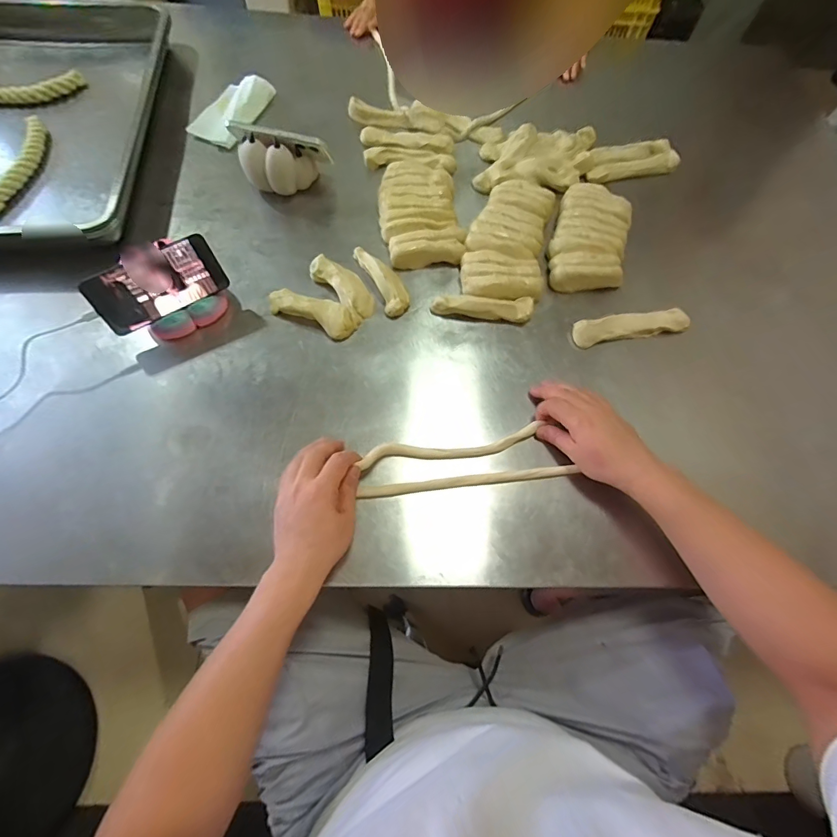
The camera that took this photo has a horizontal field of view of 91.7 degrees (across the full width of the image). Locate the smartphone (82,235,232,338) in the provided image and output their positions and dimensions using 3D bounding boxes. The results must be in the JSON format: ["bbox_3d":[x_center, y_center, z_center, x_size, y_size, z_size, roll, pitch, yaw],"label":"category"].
[{"bbox_3d":[-0.354,-0.184,0.556,0.162,0.077,0.013,-32,41,-13],"label":"smartphone"}]

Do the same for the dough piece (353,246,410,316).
[{"bbox_3d":[-0.056,-0.220,0.629,0.043,0.023,0.142,-25,70,-11],"label":"dough piece"}]

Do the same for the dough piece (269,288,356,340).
[{"bbox_3d":[-0.156,-0.158,0.595,0.129,0.030,0.044,23,69,8],"label":"dough piece"}]

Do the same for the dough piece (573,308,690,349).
[{"bbox_3d":[0.328,-0.143,0.625,0.176,0.019,0.041,-10,68,-6],"label":"dough piece"}]

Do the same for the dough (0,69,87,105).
[{"bbox_3d":[-0.750,-0.617,0.763,0.220,0.029,0.059,-10,68,-8],"label":"dough"}]

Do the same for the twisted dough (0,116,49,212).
[{"bbox_3d":[-0.677,-0.428,0.686,0.035,0.026,0.208,5,67,1],"label":"twisted dough"}]

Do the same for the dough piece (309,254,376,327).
[{"bbox_3d":[-0.112,-0.200,0.618,0.050,0.023,0.127,-36,73,-15],"label":"dough piece"}]

